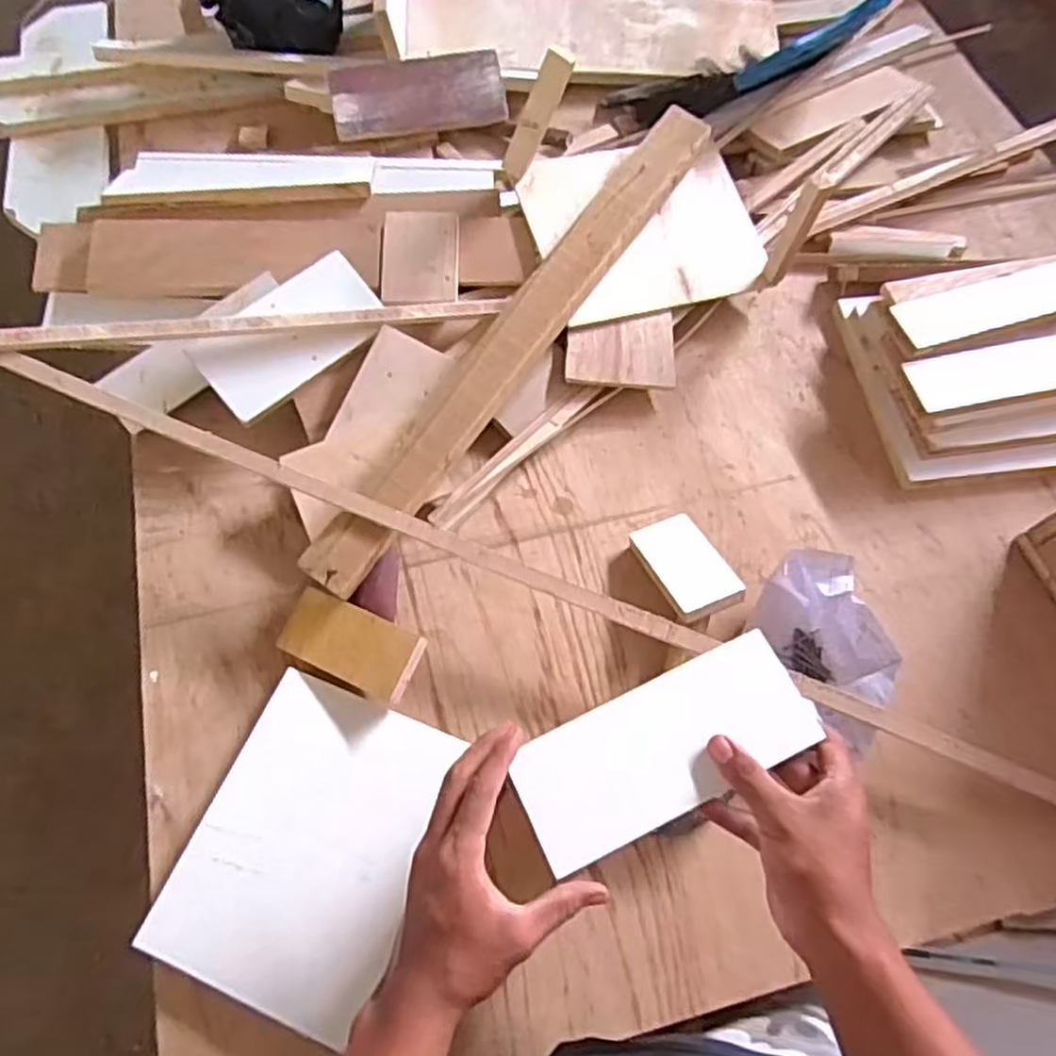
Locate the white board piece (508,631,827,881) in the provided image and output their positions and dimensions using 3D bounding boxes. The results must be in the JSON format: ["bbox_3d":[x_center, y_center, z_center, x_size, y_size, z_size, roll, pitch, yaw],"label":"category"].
[{"bbox_3d":[0.091,0.149,0.513,0.201,0.014,0.085,-27,68,-7],"label":"white board piece"}]

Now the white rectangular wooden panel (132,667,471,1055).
[{"bbox_3d":[-0.178,0.258,0.627,0.178,0.011,0.238,23,65,3],"label":"white rectangular wooden panel"}]

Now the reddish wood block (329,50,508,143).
[{"bbox_3d":[-0.138,-0.551,0.968,0.220,0.084,0.013,-15,22,-12],"label":"reddish wood block"}]

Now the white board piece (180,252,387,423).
[{"bbox_3d":[-0.245,-0.201,0.782,0.189,0.017,0.104,-38,85,-13],"label":"white board piece"}]

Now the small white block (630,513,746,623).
[{"bbox_3d":[0.148,0.035,0.719,0.066,0.016,0.114,-21,46,-6],"label":"small white block"}]

